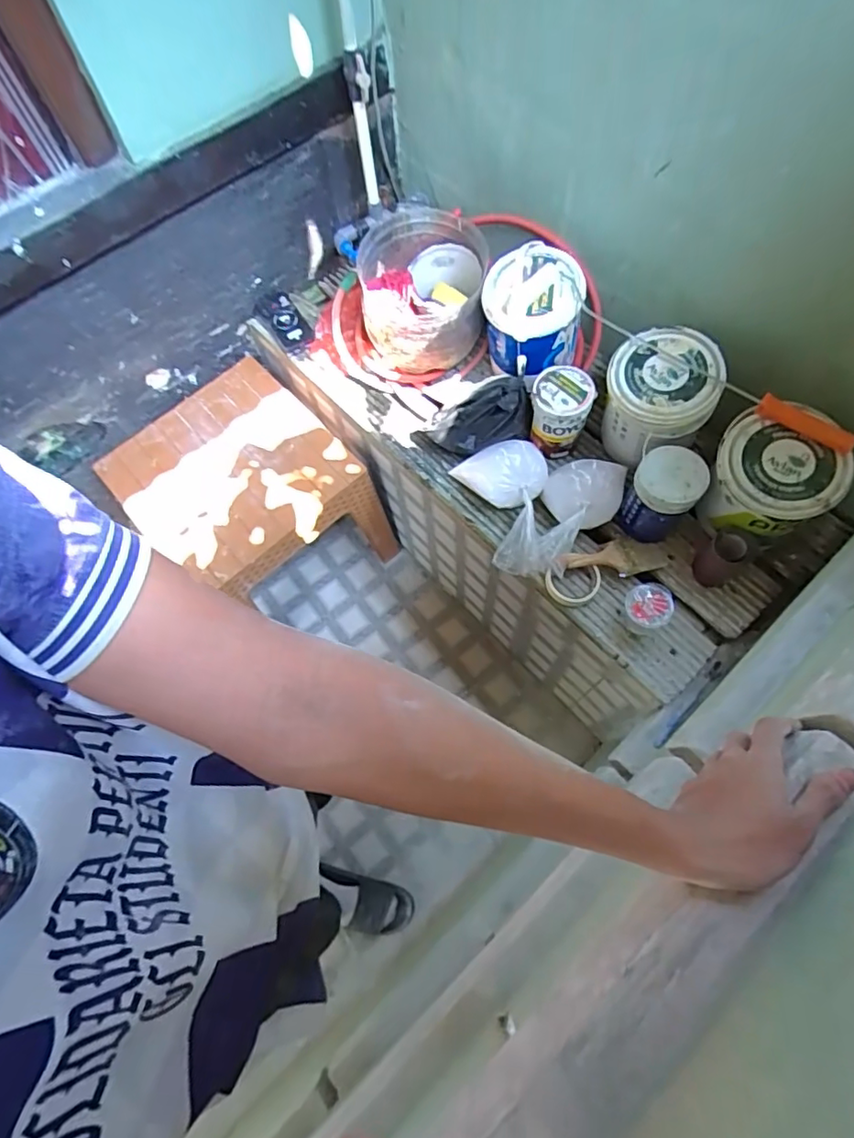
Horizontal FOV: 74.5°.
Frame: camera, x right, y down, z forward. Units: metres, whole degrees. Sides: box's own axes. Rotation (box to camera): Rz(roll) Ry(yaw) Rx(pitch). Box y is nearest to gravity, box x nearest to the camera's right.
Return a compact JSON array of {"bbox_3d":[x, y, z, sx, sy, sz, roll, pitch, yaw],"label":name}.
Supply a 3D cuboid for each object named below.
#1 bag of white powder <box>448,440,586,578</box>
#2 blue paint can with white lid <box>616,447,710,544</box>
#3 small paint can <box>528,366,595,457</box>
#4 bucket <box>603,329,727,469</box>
[{"bbox_3d":[0.173,-0.113,1.037,0.156,0.101,0.272,-20,69,-5],"label":"bag of white powder"},{"bbox_3d":[0.407,-0.126,0.991,0.109,0.178,0.106,-1,68,2],"label":"blue paint can with white lid"},{"bbox_3d":[0.250,-0.297,1.070,0.104,0.155,0.093,15,70,8],"label":"small paint can"},{"bbox_3d":[0.406,-0.298,1.014,0.180,0.196,0.170,-1,68,2],"label":"bucket"}]

